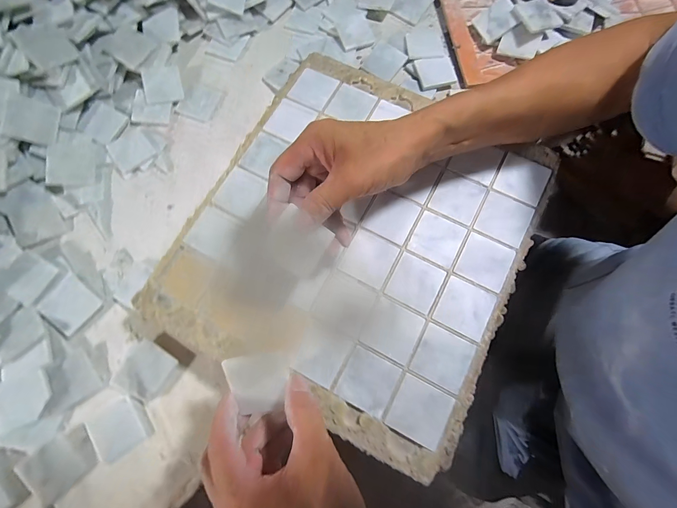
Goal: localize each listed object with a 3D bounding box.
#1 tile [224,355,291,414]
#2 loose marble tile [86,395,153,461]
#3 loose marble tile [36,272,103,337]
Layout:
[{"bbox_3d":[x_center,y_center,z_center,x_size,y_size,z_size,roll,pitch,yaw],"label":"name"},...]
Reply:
[{"bbox_3d":[-0.059,0.101,0.241,0.049,0.006,0.047,-12,102,3],"label":"tile"},{"bbox_3d":[-0.226,0.179,0.318,0.051,0.005,0.050,-31,77,-9],"label":"loose marble tile"},{"bbox_3d":[-0.298,0.056,0.343,0.051,0.004,0.047,42,71,-2],"label":"loose marble tile"}]

